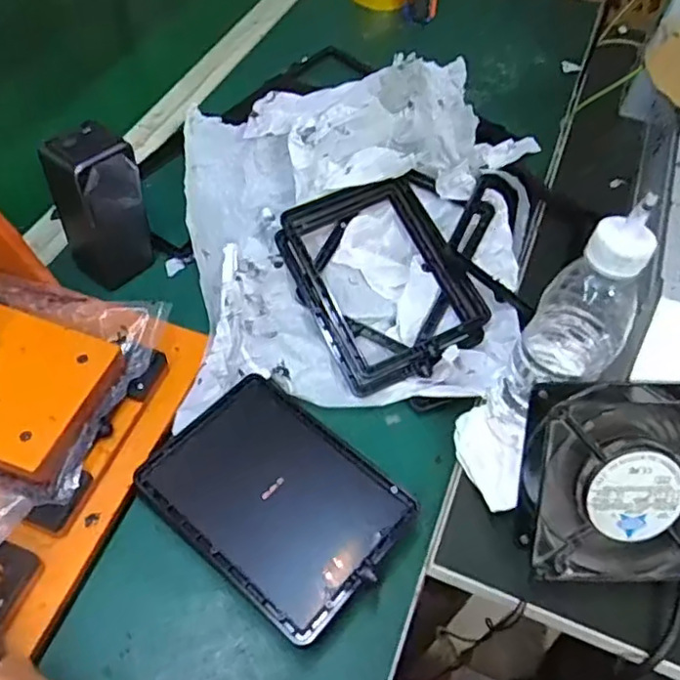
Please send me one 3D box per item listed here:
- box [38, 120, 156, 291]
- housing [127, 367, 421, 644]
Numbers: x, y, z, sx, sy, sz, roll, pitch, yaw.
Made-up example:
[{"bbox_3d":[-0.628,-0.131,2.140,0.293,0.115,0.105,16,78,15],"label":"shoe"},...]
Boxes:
[{"bbox_3d":[-0.195,-0.108,0.524,0.057,0.138,0.058,33,58,19],"label":"box"},{"bbox_3d":[-0.046,0.104,0.431,0.166,0.010,0.119,36,62,23],"label":"housing"}]

